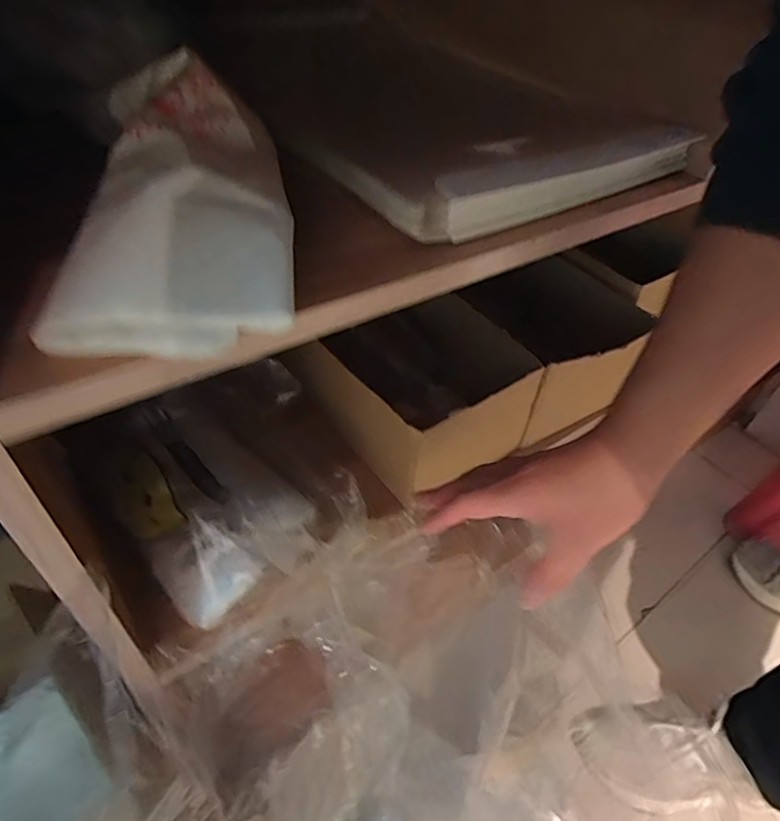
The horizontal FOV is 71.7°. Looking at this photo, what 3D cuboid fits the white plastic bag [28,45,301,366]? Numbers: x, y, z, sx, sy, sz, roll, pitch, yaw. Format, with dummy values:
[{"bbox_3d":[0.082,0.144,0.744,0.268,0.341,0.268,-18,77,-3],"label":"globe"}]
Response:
[{"bbox_3d":[-0.101,-0.110,0.263,0.096,0.032,0.190,-4,59,-10],"label":"white plastic bag"}]

